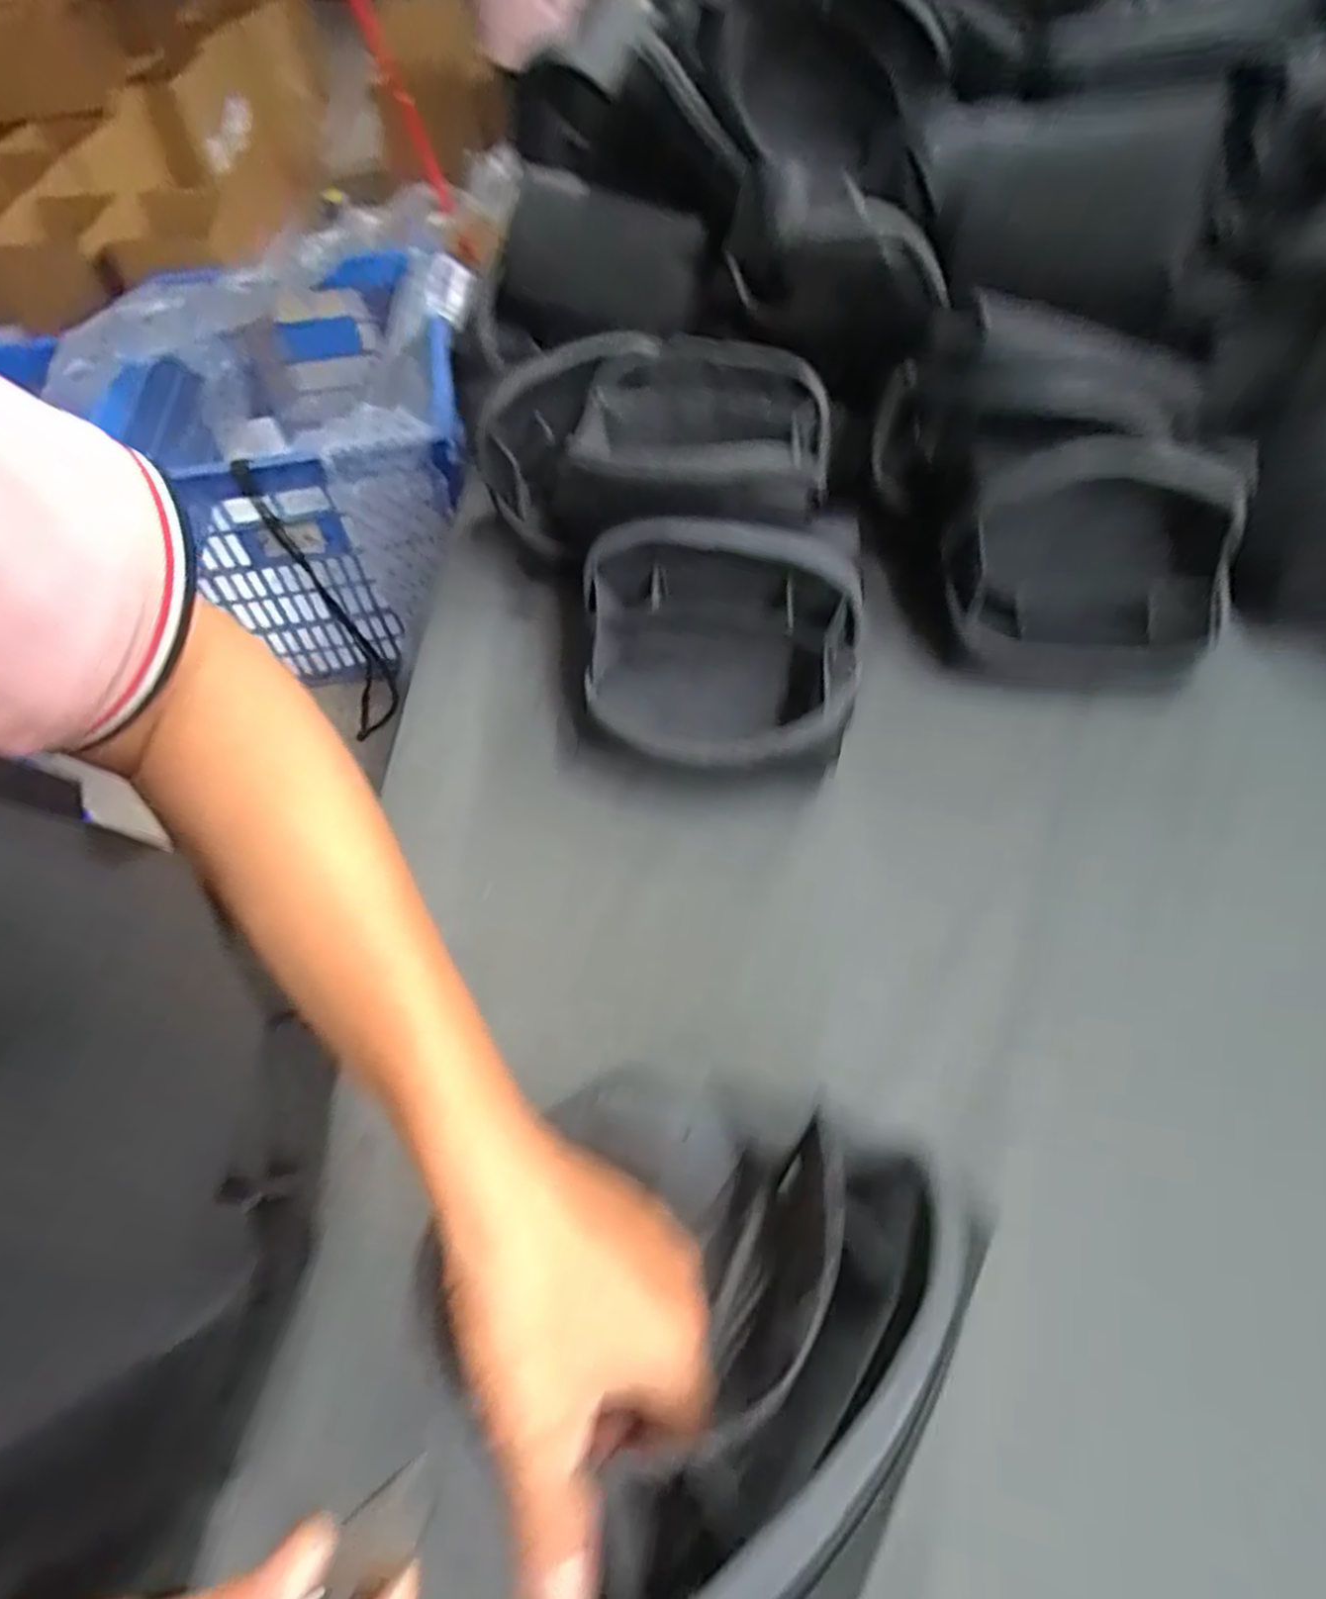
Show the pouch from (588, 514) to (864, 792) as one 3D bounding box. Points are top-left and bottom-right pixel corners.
[{"bbox_3d":[0.031,-0.093,0.470,0.169,0.142,0.070,10,11,4],"label":"pouch"}]

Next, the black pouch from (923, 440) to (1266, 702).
[{"bbox_3d":[0.260,-0.144,0.481,0.184,0.138,0.085,5,54,5],"label":"black pouch"}]

